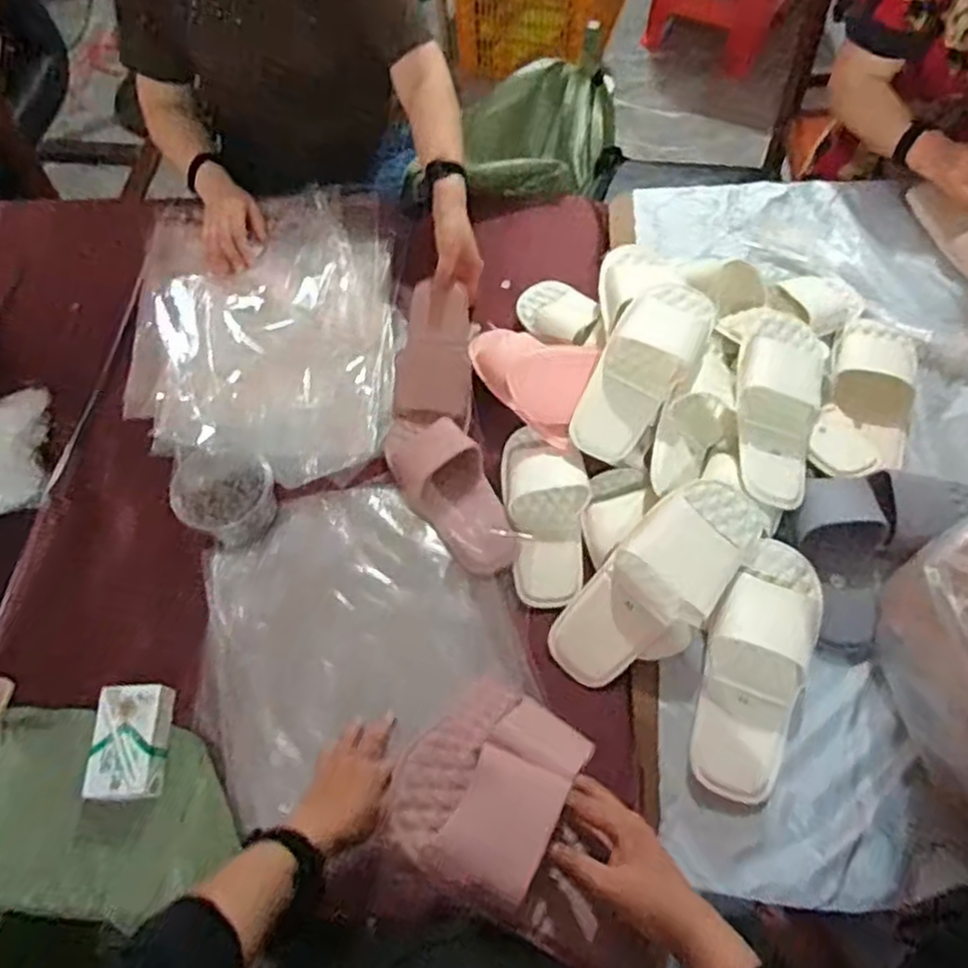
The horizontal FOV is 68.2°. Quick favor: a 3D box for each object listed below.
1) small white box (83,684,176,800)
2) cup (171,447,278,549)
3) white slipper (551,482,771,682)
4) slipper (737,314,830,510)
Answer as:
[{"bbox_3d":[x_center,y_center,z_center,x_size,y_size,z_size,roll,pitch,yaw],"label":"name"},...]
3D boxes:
[{"bbox_3d":[-0.368,0.271,0.747,0.075,0.036,0.114,-3,62,1],"label":"small white box"},{"bbox_3d":[-0.311,0.003,0.867,0.114,0.067,0.134,-20,63,-8],"label":"cup"},{"bbox_3d":[0.191,0.111,0.792,0.268,0.046,0.112,-44,67,1],"label":"white slipper"},{"bbox_3d":[0.350,-0.088,0.849,0.104,0.052,0.239,10,76,8],"label":"slipper"}]

